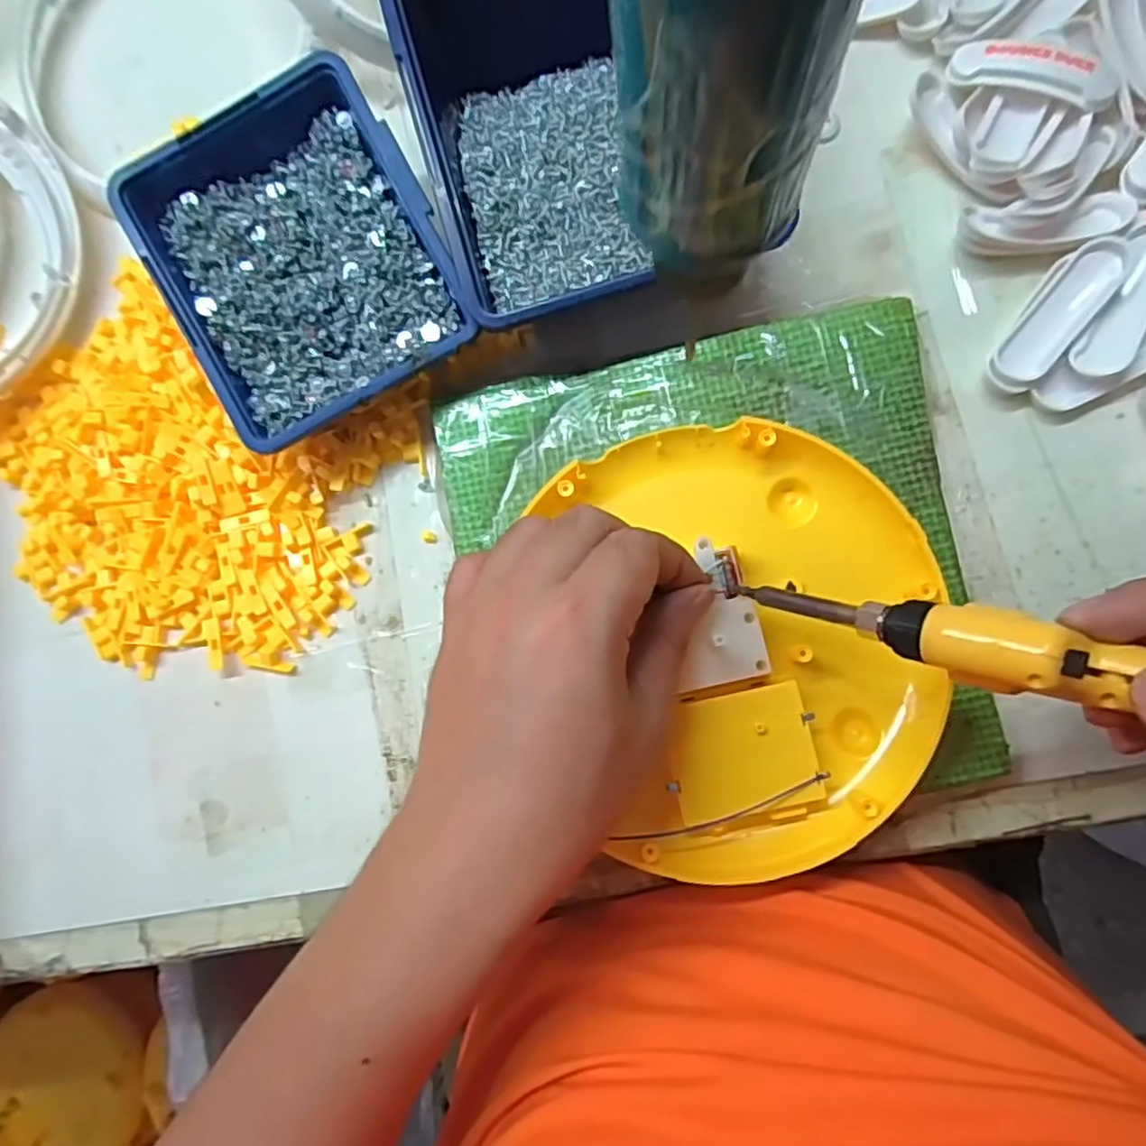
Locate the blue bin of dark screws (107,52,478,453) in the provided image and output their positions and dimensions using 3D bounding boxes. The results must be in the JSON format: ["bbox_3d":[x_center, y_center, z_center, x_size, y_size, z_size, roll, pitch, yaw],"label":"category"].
[{"bbox_3d":[-0.122,-0.143,0.317,0.120,0.046,0.140,-27,83,3],"label":"blue bin of dark screws"}]

